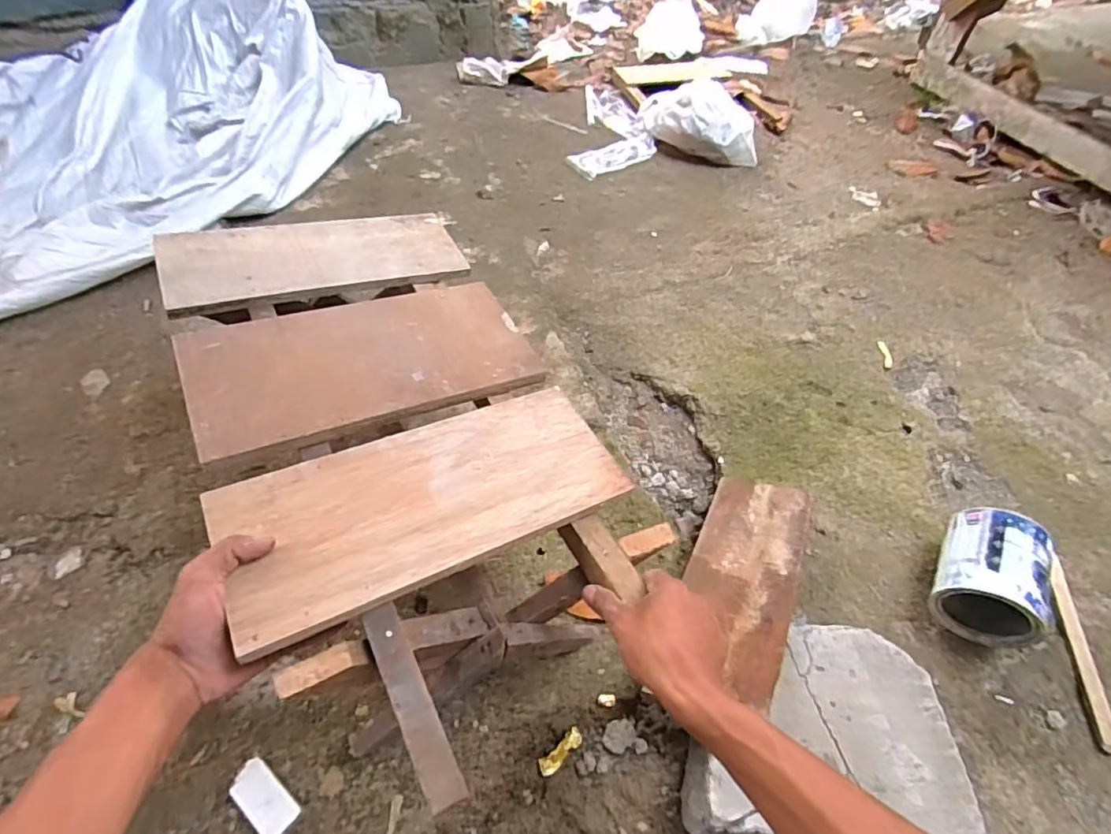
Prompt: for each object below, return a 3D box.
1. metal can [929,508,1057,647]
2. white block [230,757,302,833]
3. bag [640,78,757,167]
[{"bbox_3d":[0.539,0.194,0.706,0.103,0.115,0.135,28,56,15],"label":"metal can"},{"bbox_3d":[-0.271,0.358,0.531,0.069,0.023,0.035,36,57,22],"label":"white block"},{"bbox_3d":[0.345,-0.718,1.376,0.306,0.129,0.133,31,57,17],"label":"bag"}]

